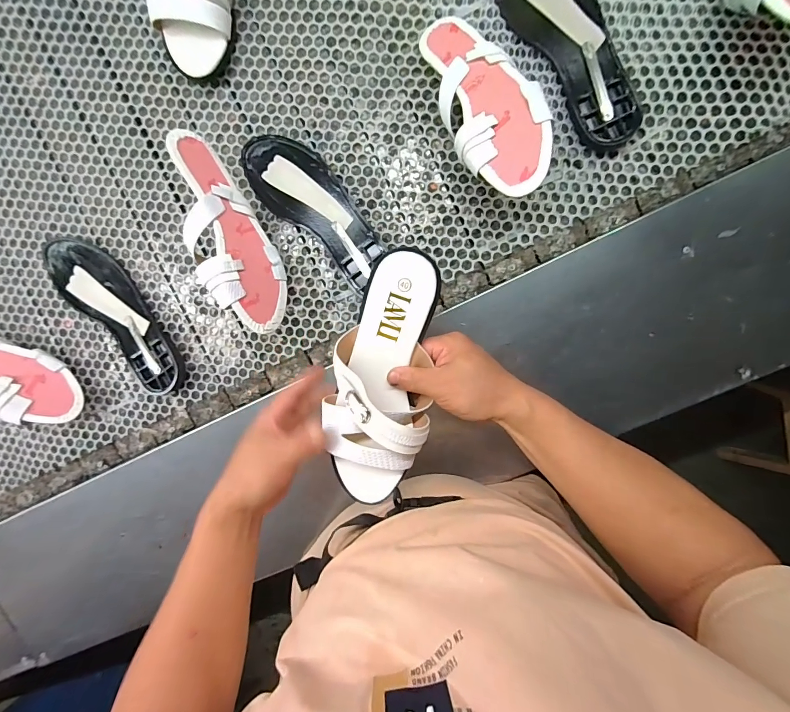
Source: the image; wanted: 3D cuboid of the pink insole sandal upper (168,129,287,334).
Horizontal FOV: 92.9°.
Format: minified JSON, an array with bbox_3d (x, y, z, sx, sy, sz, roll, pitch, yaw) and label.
[{"bbox_3d":[-0.207,-0.140,0.460,0.085,0.082,0.238,-27,95,8],"label":"pink insole sandal upper"}]

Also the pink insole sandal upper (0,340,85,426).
[{"bbox_3d":[-0.543,0.025,0.503,0.229,0.040,0.097,24,57,-7],"label":"pink insole sandal upper"}]

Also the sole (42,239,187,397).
[{"bbox_3d":[-0.378,-0.060,0.514,0.081,0.022,0.252,-43,92,9],"label":"sole"}]

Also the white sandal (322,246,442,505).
[{"bbox_3d":[-0.011,0.021,0.350,0.093,0.059,0.223,11,95,4],"label":"white sandal"}]

